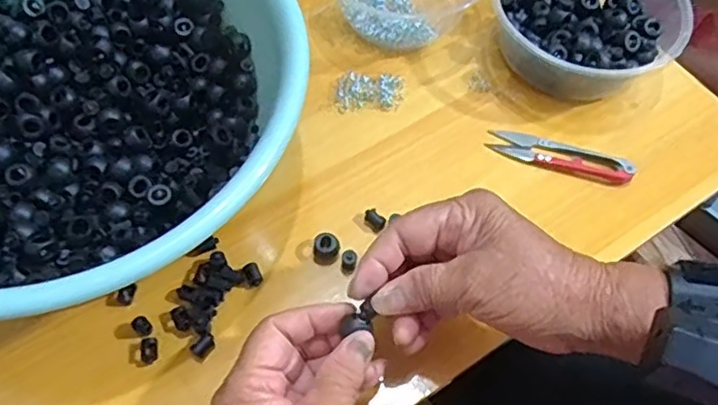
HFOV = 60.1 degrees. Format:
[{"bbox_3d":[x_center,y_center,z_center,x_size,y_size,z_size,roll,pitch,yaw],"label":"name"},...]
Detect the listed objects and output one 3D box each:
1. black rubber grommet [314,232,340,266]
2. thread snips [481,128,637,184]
[{"bbox_3d":[-0.021,0.030,0.401,0.016,0.014,0.017,1,62,-2],"label":"black rubber grommet"},{"bbox_3d":[0.145,-0.034,0.446,0.101,0.011,0.023,19,63,7],"label":"thread snips"}]

